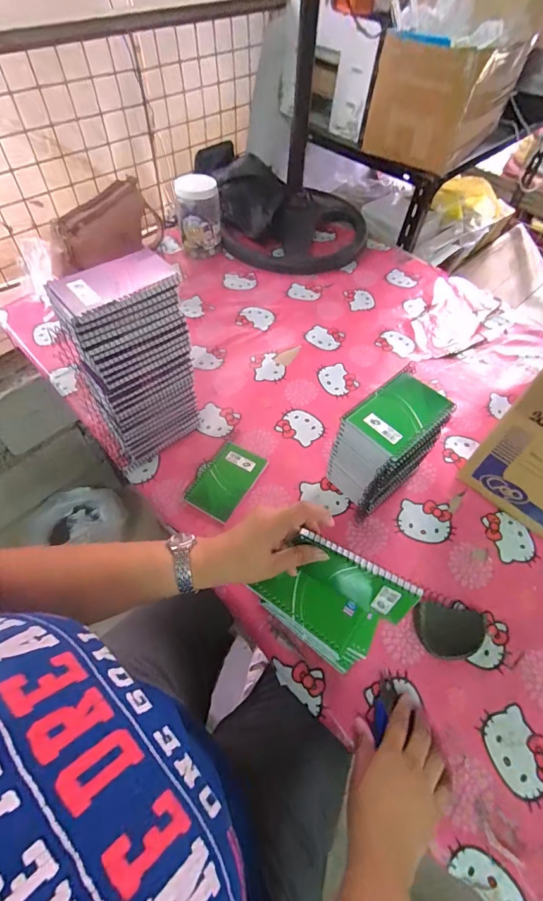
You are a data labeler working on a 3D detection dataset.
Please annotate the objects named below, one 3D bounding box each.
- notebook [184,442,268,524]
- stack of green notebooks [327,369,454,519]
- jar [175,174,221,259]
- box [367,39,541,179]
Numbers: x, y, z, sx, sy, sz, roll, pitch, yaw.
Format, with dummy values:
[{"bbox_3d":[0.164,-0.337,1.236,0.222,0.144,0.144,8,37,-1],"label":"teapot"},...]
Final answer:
[{"bbox_3d":[-0.073,0.048,0.651,0.082,0.016,0.130,27,60,16],"label":"notebook"},{"bbox_3d":[0.165,-0.001,0.590,0.140,0.176,0.095,-32,62,-20],"label":"stack of green notebooks"},{"bbox_3d":[-0.179,-0.573,0.979,0.097,0.153,0.095,0,56,0],"label":"jar"},{"bbox_3d":[0.414,-0.855,0.951,0.235,0.207,0.343,38,63,21],"label":"box"}]

